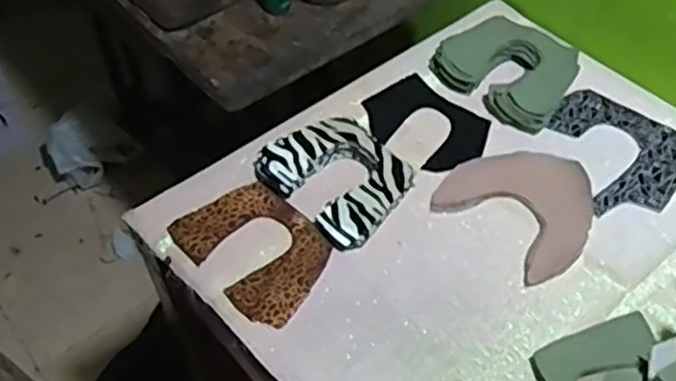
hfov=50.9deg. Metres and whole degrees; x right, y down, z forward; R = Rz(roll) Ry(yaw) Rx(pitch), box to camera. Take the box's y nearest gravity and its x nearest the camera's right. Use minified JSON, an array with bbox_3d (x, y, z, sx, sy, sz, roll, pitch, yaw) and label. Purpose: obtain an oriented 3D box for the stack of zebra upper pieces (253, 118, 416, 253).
[{"bbox_3d":[0.002,-0.019,0.814,0.157,0.034,0.131,37,60,27],"label":"stack of zebra upper pieces"}]

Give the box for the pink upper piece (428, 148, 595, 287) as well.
[{"bbox_3d":[0.215,0.010,0.801,0.161,0.014,0.162,-36,58,-25],"label":"pink upper piece"}]

